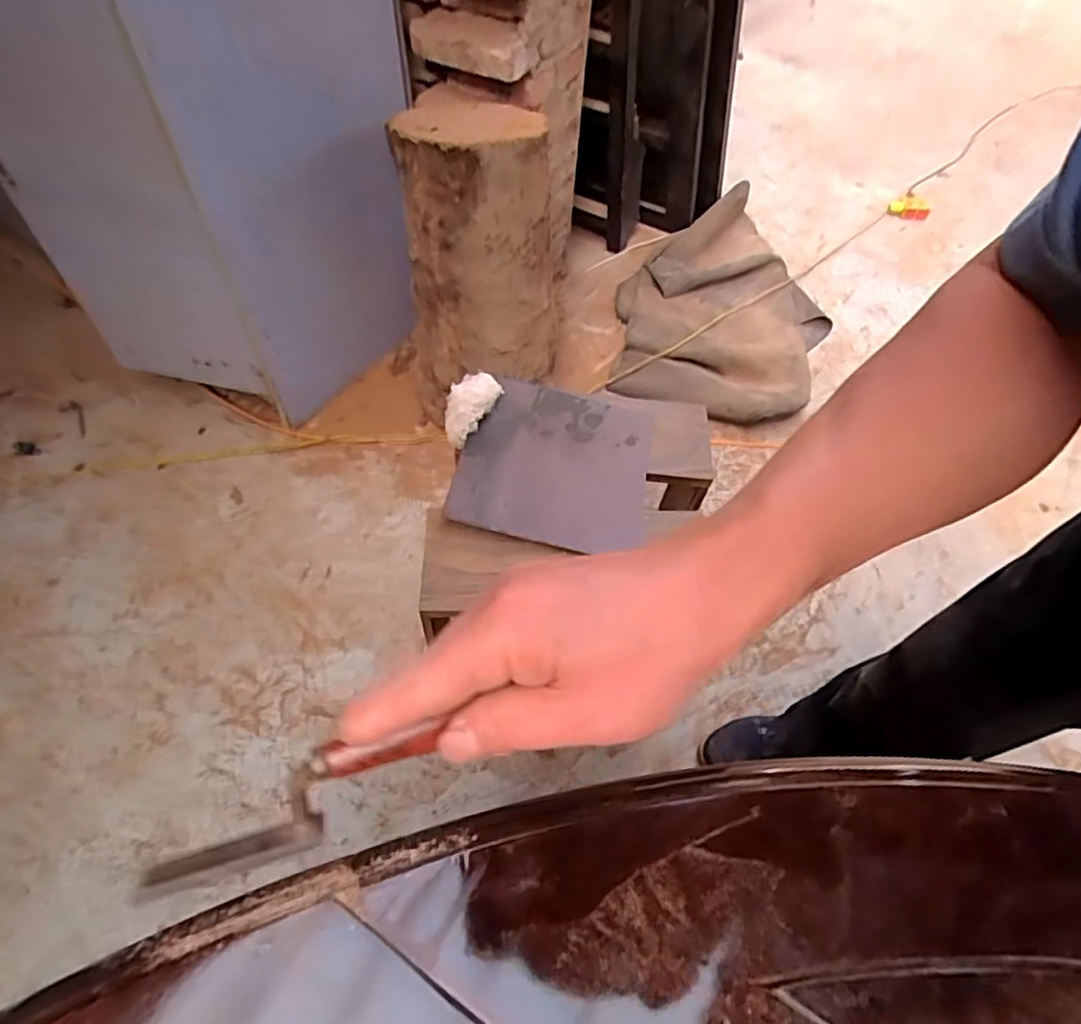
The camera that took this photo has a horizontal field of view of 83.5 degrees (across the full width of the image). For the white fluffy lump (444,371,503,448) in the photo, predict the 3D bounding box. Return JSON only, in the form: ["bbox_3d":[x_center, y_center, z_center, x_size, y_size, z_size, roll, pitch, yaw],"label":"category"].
[{"bbox_3d":[-0.103,-0.149,0.854,0.063,0.049,0.103,24,58,12],"label":"white fluffy lump"}]

